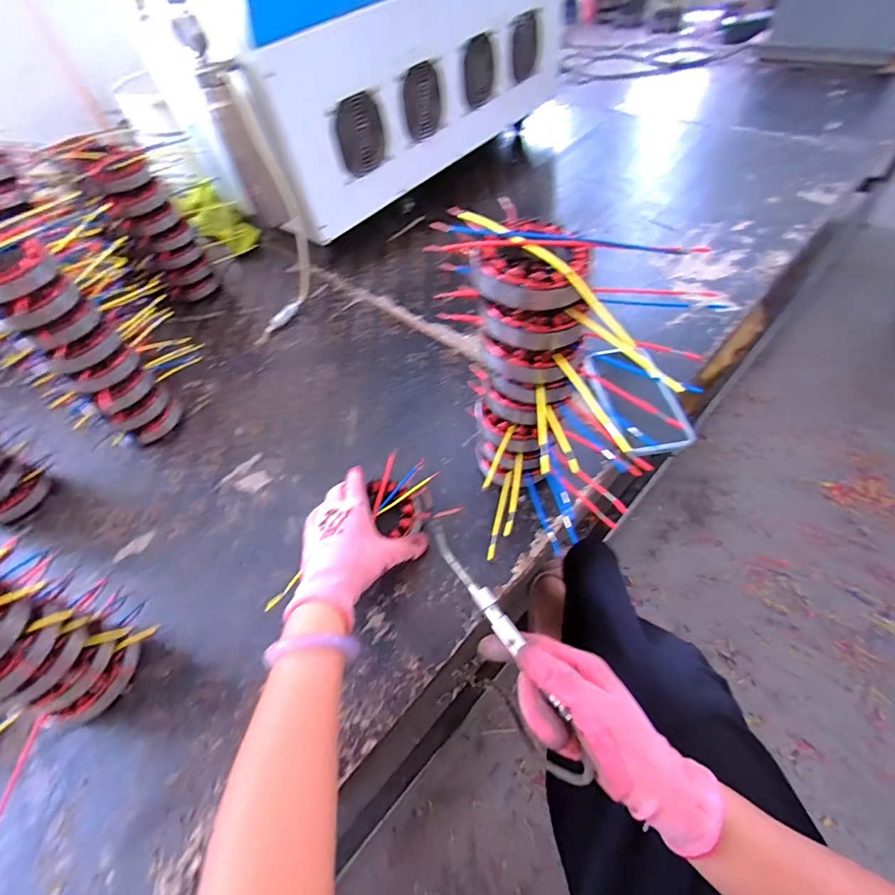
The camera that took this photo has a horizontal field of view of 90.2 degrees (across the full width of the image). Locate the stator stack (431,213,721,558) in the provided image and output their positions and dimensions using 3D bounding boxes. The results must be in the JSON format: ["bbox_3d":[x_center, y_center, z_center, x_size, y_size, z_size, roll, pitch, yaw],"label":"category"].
[{"bbox_3d":[0.096,-0.044,0.413,0.161,0.280,0.179,-18,52,-5],"label":"stator stack"}]

